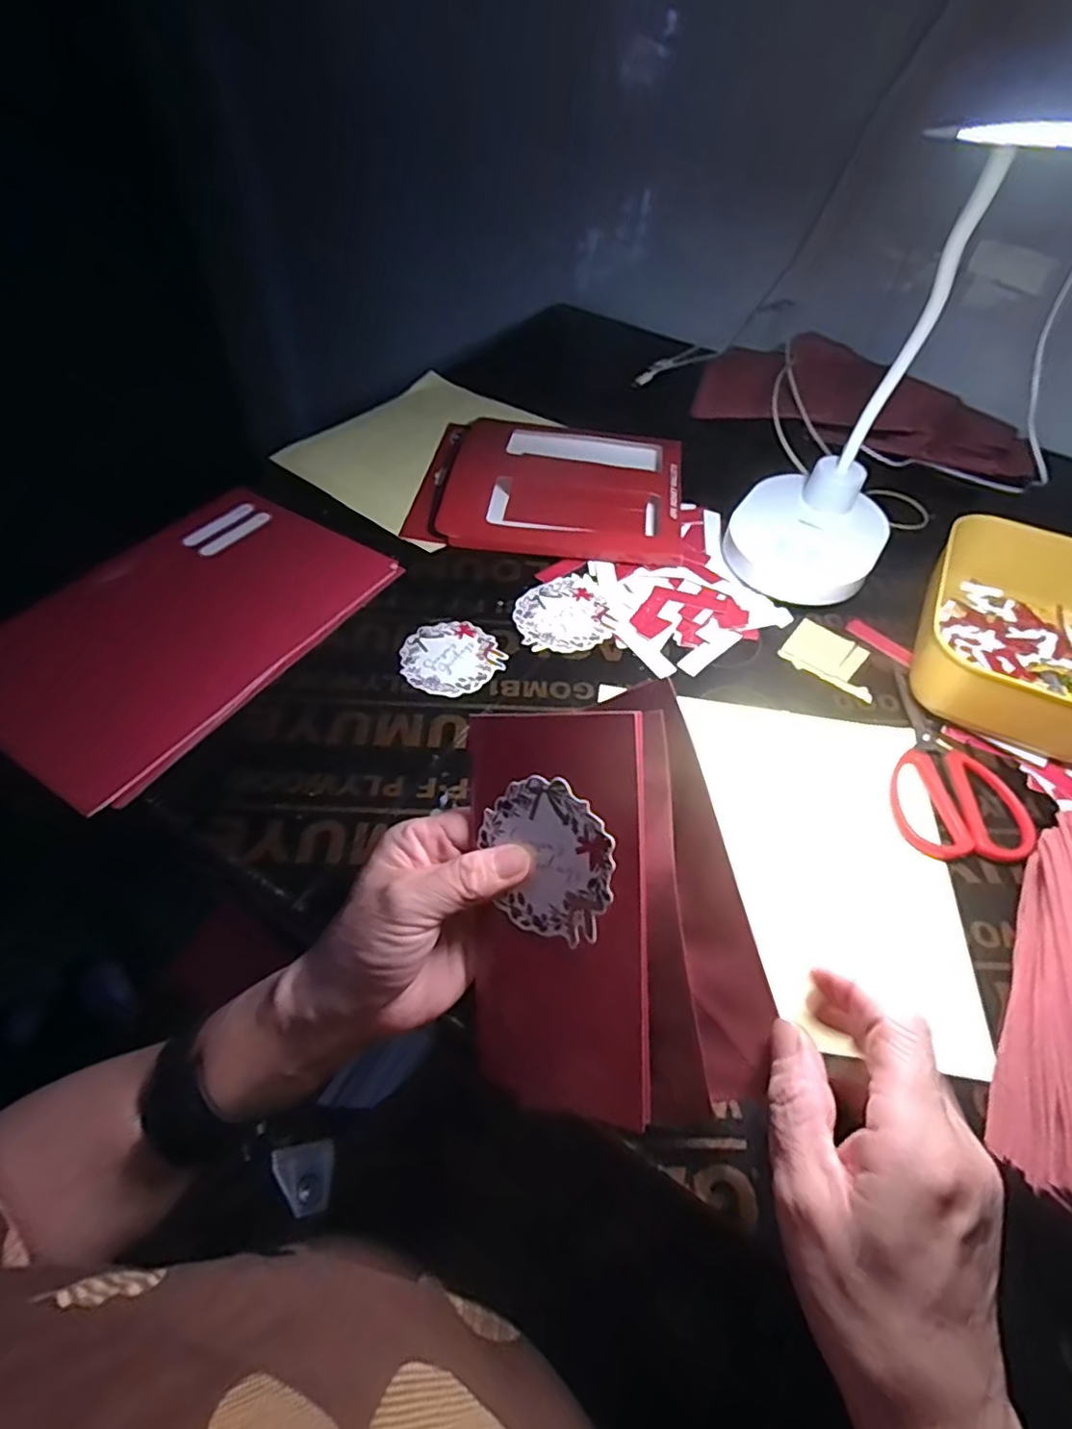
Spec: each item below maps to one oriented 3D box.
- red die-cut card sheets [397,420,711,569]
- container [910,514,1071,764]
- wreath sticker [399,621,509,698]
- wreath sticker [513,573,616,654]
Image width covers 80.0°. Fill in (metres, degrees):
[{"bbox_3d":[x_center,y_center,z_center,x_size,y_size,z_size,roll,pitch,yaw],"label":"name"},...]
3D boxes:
[{"bbox_3d":[0.017,-0.215,0.599,0.242,0.025,0.201,7,52,2],"label":"red die-cut card sheets"},{"bbox_3d":[0.359,-0.060,0.465,0.127,0.050,0.197,28,55,20],"label":"container"},{"bbox_3d":[-0.061,-0.043,0.463,0.072,0.004,0.067,-15,53,-14],"label":"wreath sticker"},{"bbox_3d":[0.021,-0.079,0.495,0.074,0.004,0.077,-14,52,-13],"label":"wreath sticker"}]

